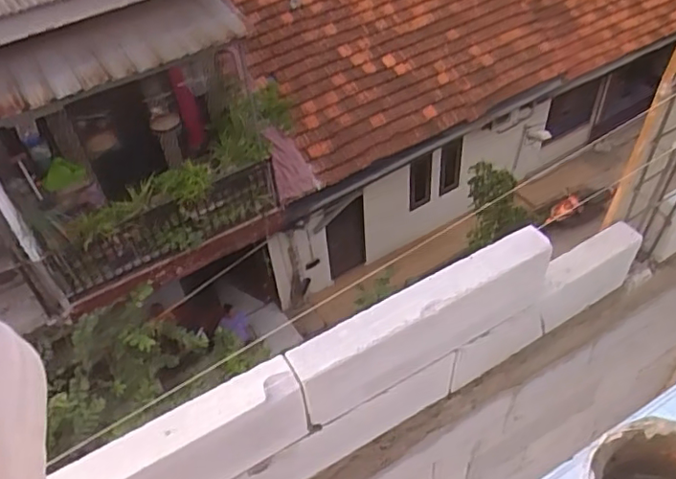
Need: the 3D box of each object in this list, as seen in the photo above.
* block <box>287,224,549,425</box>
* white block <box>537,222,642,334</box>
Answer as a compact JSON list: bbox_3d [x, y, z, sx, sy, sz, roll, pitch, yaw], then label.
[{"bbox_3d":[0.181,0.174,1.216,0.582,0.203,0.086,-24,49,-16],"label":"block"},{"bbox_3d":[0.606,0.103,1.512,0.328,0.199,0.074,-24,49,-17],"label":"white block"}]

